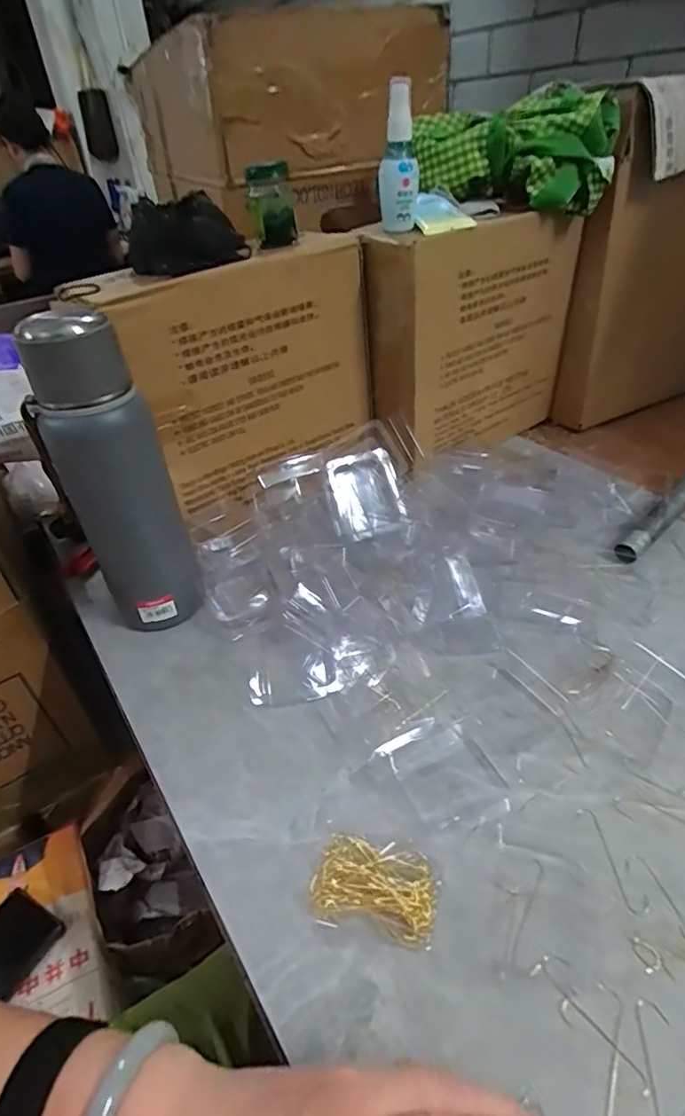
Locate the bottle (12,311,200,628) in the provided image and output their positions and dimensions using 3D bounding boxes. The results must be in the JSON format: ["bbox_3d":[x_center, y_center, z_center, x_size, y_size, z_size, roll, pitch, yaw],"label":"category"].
[{"bbox_3d":[-0.191,-0.065,0.471,0.079,0.270,0.086,-23,43,-22],"label":"bottle"}]

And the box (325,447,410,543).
[{"bbox_3d":[0.024,-0.070,0.609,0.075,0.018,0.093,-16,85,-2],"label":"box"}]

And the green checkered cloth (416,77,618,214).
[{"bbox_3d":[0.183,-0.439,0.606,0.210,0.093,0.089,19,44,26],"label":"green checkered cloth"}]

